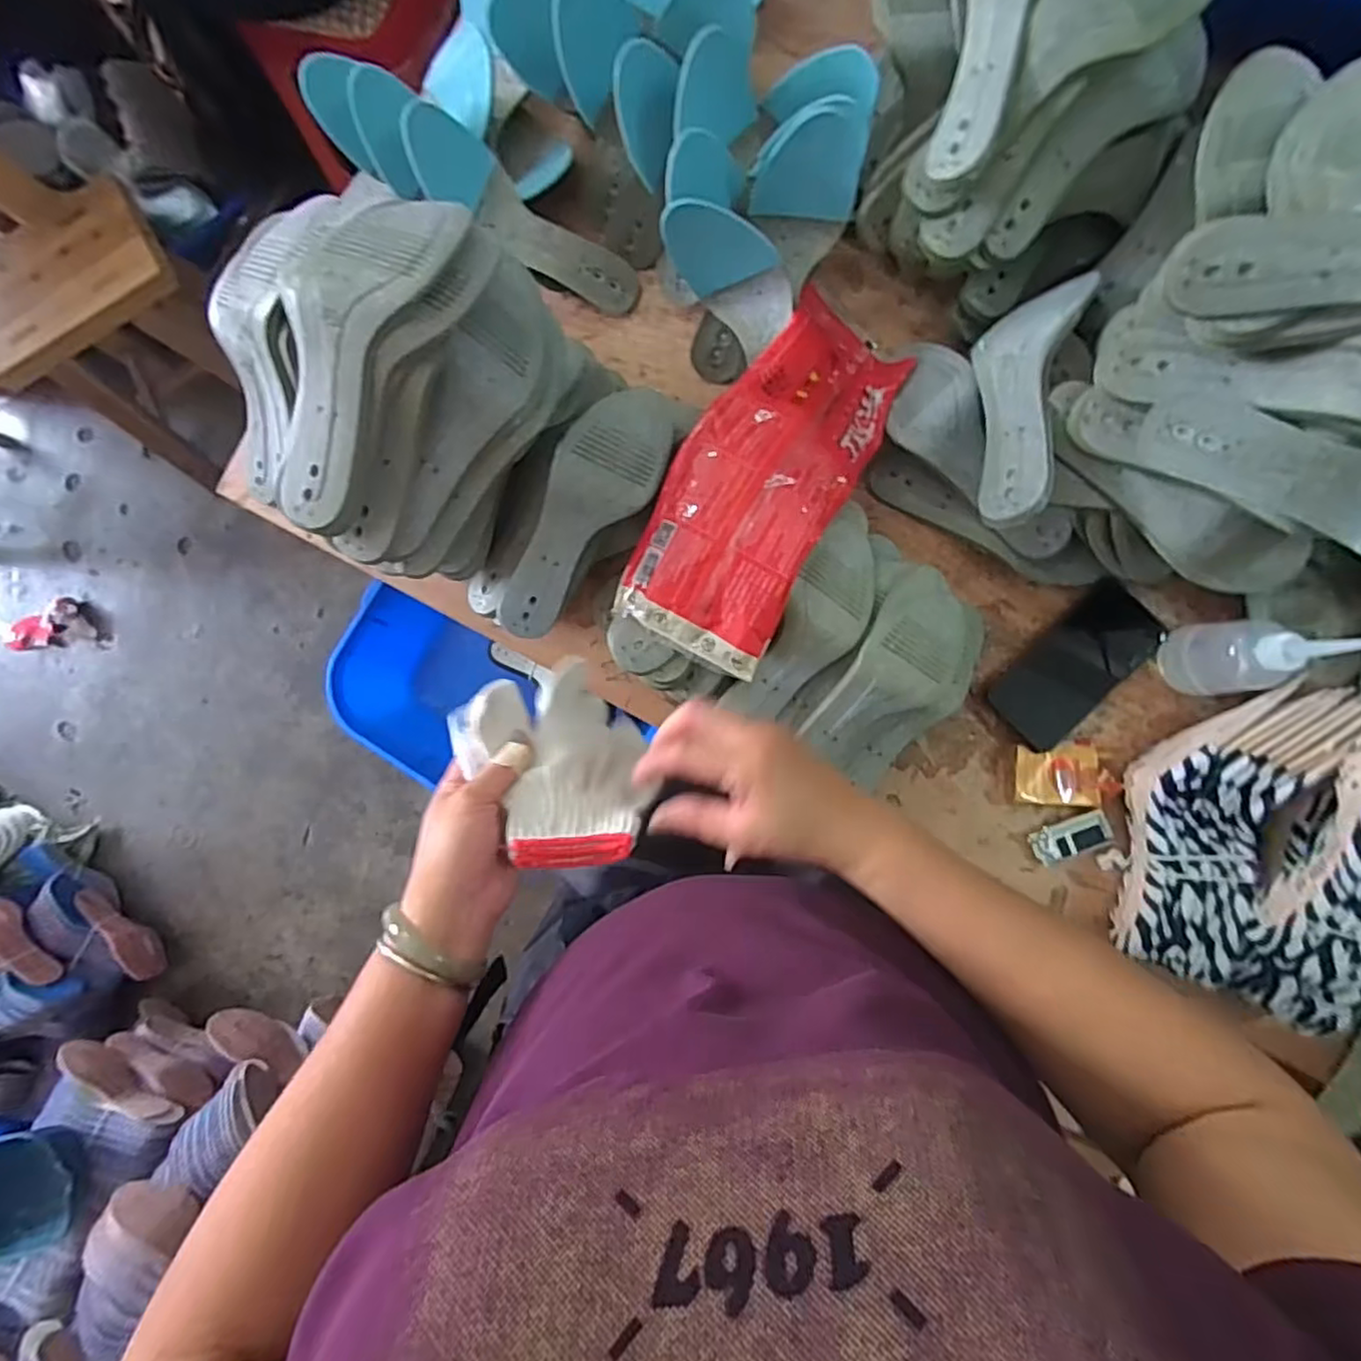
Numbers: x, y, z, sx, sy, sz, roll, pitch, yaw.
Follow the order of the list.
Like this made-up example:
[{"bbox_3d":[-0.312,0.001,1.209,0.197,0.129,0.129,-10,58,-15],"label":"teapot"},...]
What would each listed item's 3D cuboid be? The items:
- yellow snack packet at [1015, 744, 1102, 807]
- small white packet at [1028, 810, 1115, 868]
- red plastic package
[{"bbox_3d":[0.348,0.088,0.630,0.076,0.017,0.053,0,88,5],"label":"yellow snack packet"},{"bbox_3d":[0.362,0.145,0.631,0.071,0.012,0.034,-23,86,4],"label":"small white packet"},{"bbox_3d":[0.080,-0.186,0.586,0.138,0.074,0.351,29,75,6],"label":"red plastic package"}]

